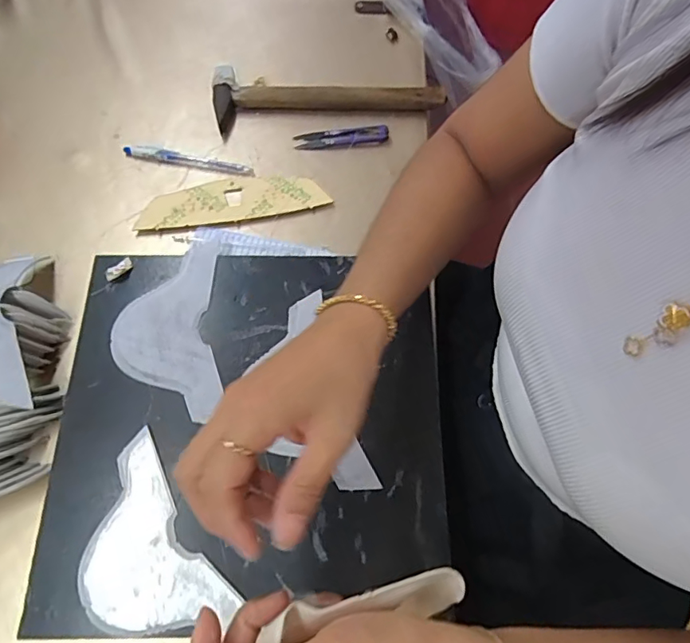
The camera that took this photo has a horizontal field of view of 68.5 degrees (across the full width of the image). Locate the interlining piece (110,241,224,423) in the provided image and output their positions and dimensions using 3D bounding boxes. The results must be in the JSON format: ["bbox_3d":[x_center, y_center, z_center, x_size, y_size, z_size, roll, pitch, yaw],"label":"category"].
[{"bbox_3d":[-0.153,0.006,0.436,0.086,0.006,0.158,-6,67,-5],"label":"interlining piece"}]

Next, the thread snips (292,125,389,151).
[{"bbox_3d":[-0.004,-0.201,0.546,0.099,0.012,0.022,-4,67,-4],"label":"thread snips"}]

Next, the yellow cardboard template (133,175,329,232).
[{"bbox_3d":[-0.114,-0.124,0.513,0.185,0.004,0.053,-10,68,-6],"label":"yellow cardboard template"}]

